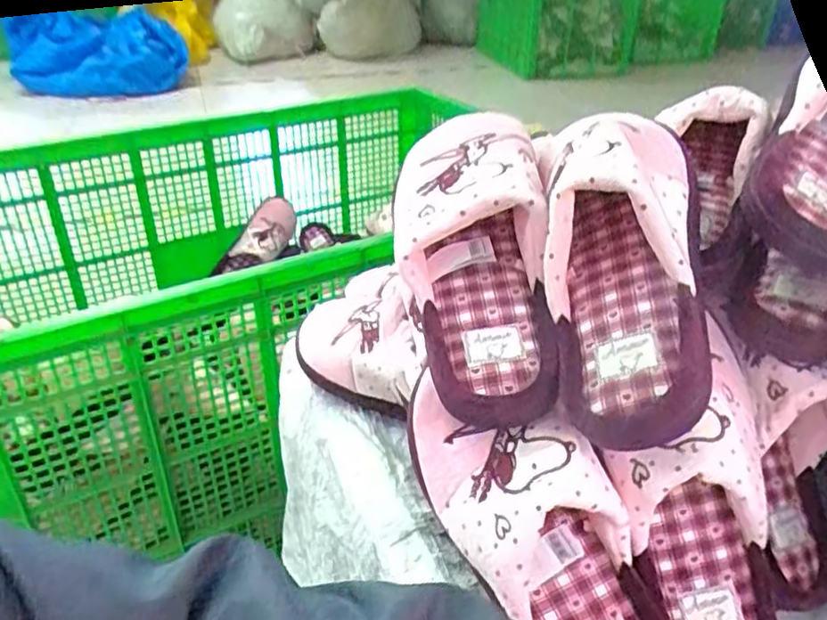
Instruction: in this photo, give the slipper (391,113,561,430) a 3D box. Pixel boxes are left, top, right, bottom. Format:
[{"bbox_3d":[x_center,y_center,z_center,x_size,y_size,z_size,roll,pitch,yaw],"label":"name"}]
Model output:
[{"bbox_3d":[0.037,-0.043,0.421,0.095,0.066,0.230,-3,66,-5],"label":"slipper"}]

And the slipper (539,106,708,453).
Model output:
[{"bbox_3d":[0.122,-0.035,0.385,0.090,0.073,0.226,2,64,3],"label":"slipper"}]

